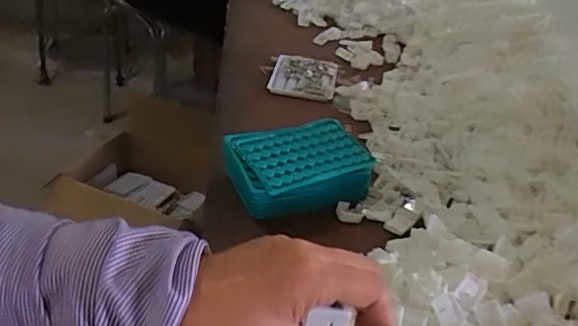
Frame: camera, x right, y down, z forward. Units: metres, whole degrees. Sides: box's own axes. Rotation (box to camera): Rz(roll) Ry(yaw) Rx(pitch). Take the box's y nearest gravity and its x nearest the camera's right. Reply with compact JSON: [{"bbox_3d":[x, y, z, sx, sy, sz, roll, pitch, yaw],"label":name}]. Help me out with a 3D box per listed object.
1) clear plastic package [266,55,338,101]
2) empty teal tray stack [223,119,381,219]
[{"bbox_3d":[0.023,-0.131,0.867,0.096,0.012,0.125,10,32,4],"label":"clear plastic package"},{"bbox_3d":[0.007,0.003,0.602,0.136,0.048,0.101,-9,35,-25],"label":"empty teal tray stack"}]

